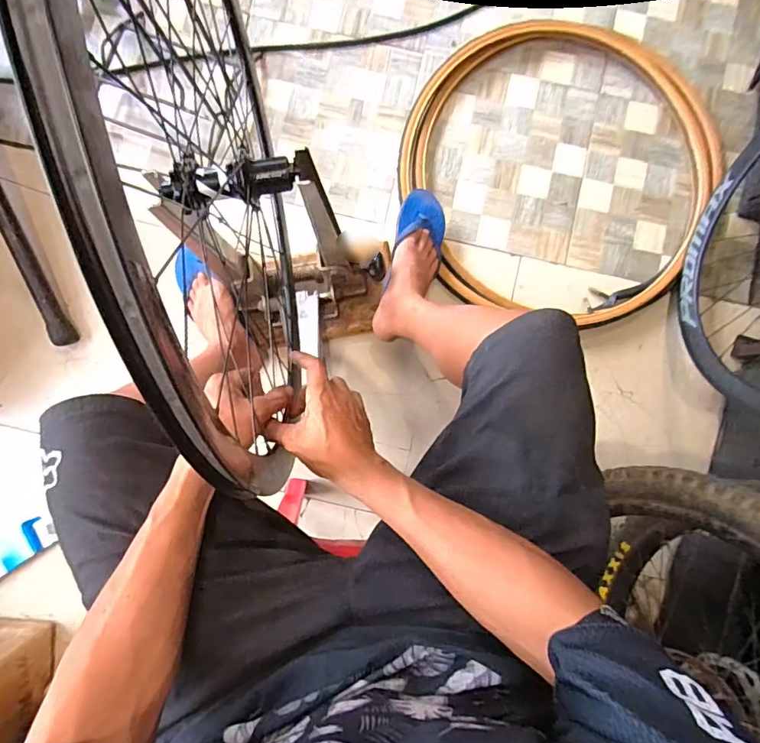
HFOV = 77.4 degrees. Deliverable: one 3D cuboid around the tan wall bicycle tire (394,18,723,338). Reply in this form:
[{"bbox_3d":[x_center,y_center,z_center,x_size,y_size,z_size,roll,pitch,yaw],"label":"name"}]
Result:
[{"bbox_3d":[0.388,-0.450,1.019,0.668,0.062,0.659,11,86,0],"label":"tan wall bicycle tire"}]

